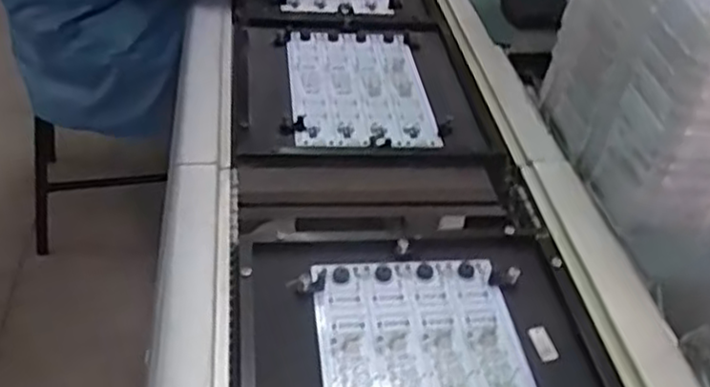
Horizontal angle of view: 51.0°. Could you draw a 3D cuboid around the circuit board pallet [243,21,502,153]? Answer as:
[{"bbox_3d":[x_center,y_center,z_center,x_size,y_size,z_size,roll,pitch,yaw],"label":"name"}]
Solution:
[{"bbox_3d":[-0.002,-0.111,0.750,0.223,0.016,0.248,-1,38,-7],"label":"circuit board pallet"}]

